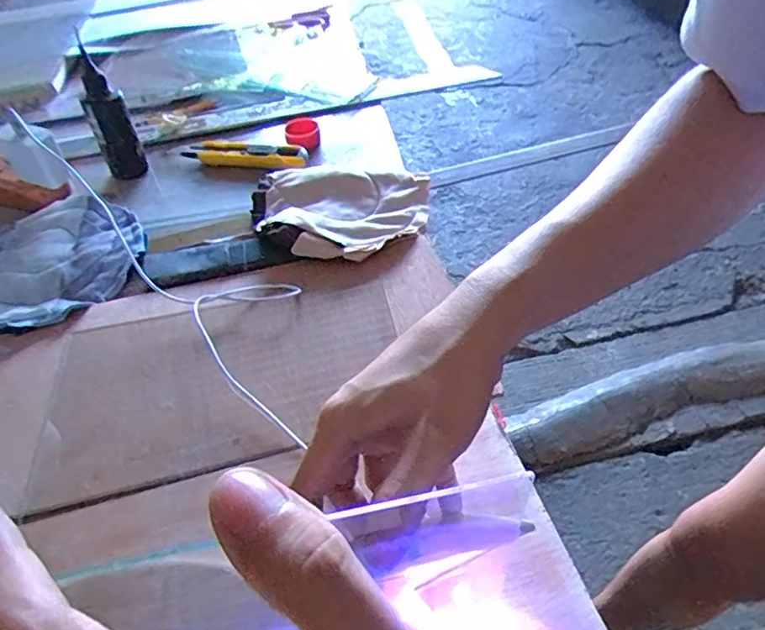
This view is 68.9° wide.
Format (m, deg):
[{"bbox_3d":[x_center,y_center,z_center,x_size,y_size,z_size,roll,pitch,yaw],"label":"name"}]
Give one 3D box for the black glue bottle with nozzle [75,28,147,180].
[{"bbox_3d":[-0.285,-0.210,0.573,0.034,0.127,0.039,-16,49,-7],"label":"black glue bottle with nozzle"}]

